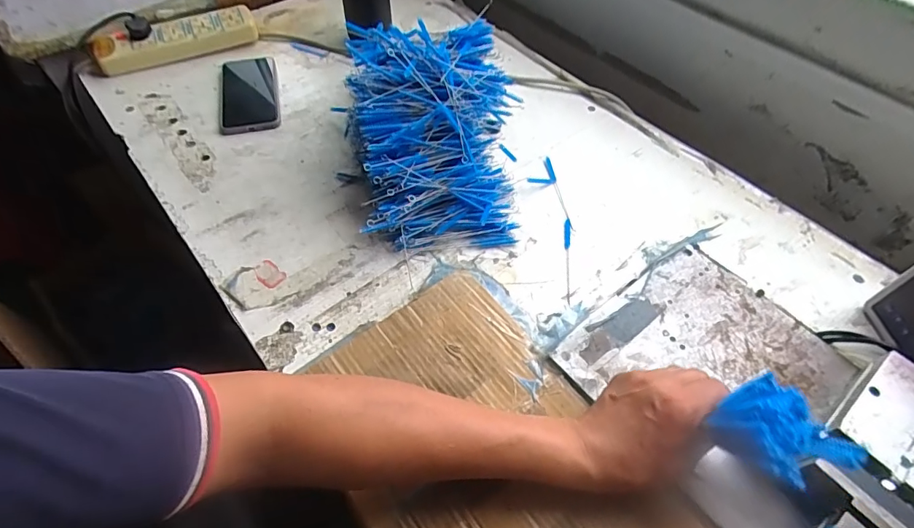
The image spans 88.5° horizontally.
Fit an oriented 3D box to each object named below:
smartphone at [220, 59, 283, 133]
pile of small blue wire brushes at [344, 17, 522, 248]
[{"bbox_3d":[-0.296,-0.247,0.665,0.080,0.008,0.158,-12,55,-12],"label":"smartphone"},{"bbox_3d":[-0.027,-0.156,0.546,0.185,0.134,0.256,-6,54,-8],"label":"pile of small blue wire brushes"}]

